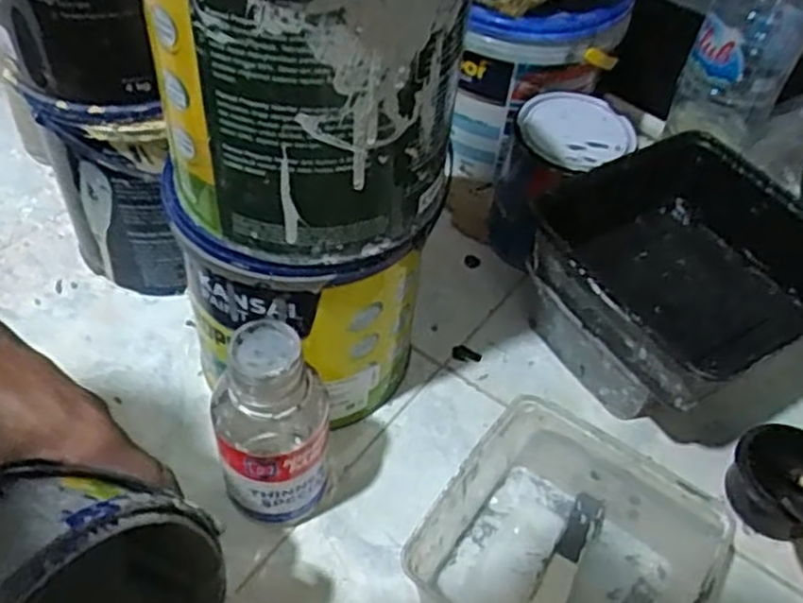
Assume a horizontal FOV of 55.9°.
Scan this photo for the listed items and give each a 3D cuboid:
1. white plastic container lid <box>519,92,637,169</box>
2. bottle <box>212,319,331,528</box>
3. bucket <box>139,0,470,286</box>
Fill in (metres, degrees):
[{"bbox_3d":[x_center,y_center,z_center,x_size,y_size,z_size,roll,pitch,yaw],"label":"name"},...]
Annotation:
[{"bbox_3d":[0.155,-0.156,0.673,0.096,0.012,0.096,3,50,-3],"label":"white plastic container lid"},{"bbox_3d":[-0.084,0.090,0.502,0.067,0.169,0.058,0,50,-4],"label":"bottle"},{"bbox_3d":[-0.052,-0.148,0.433,0.170,0.205,0.180,3,50,-3],"label":"bucket"}]

